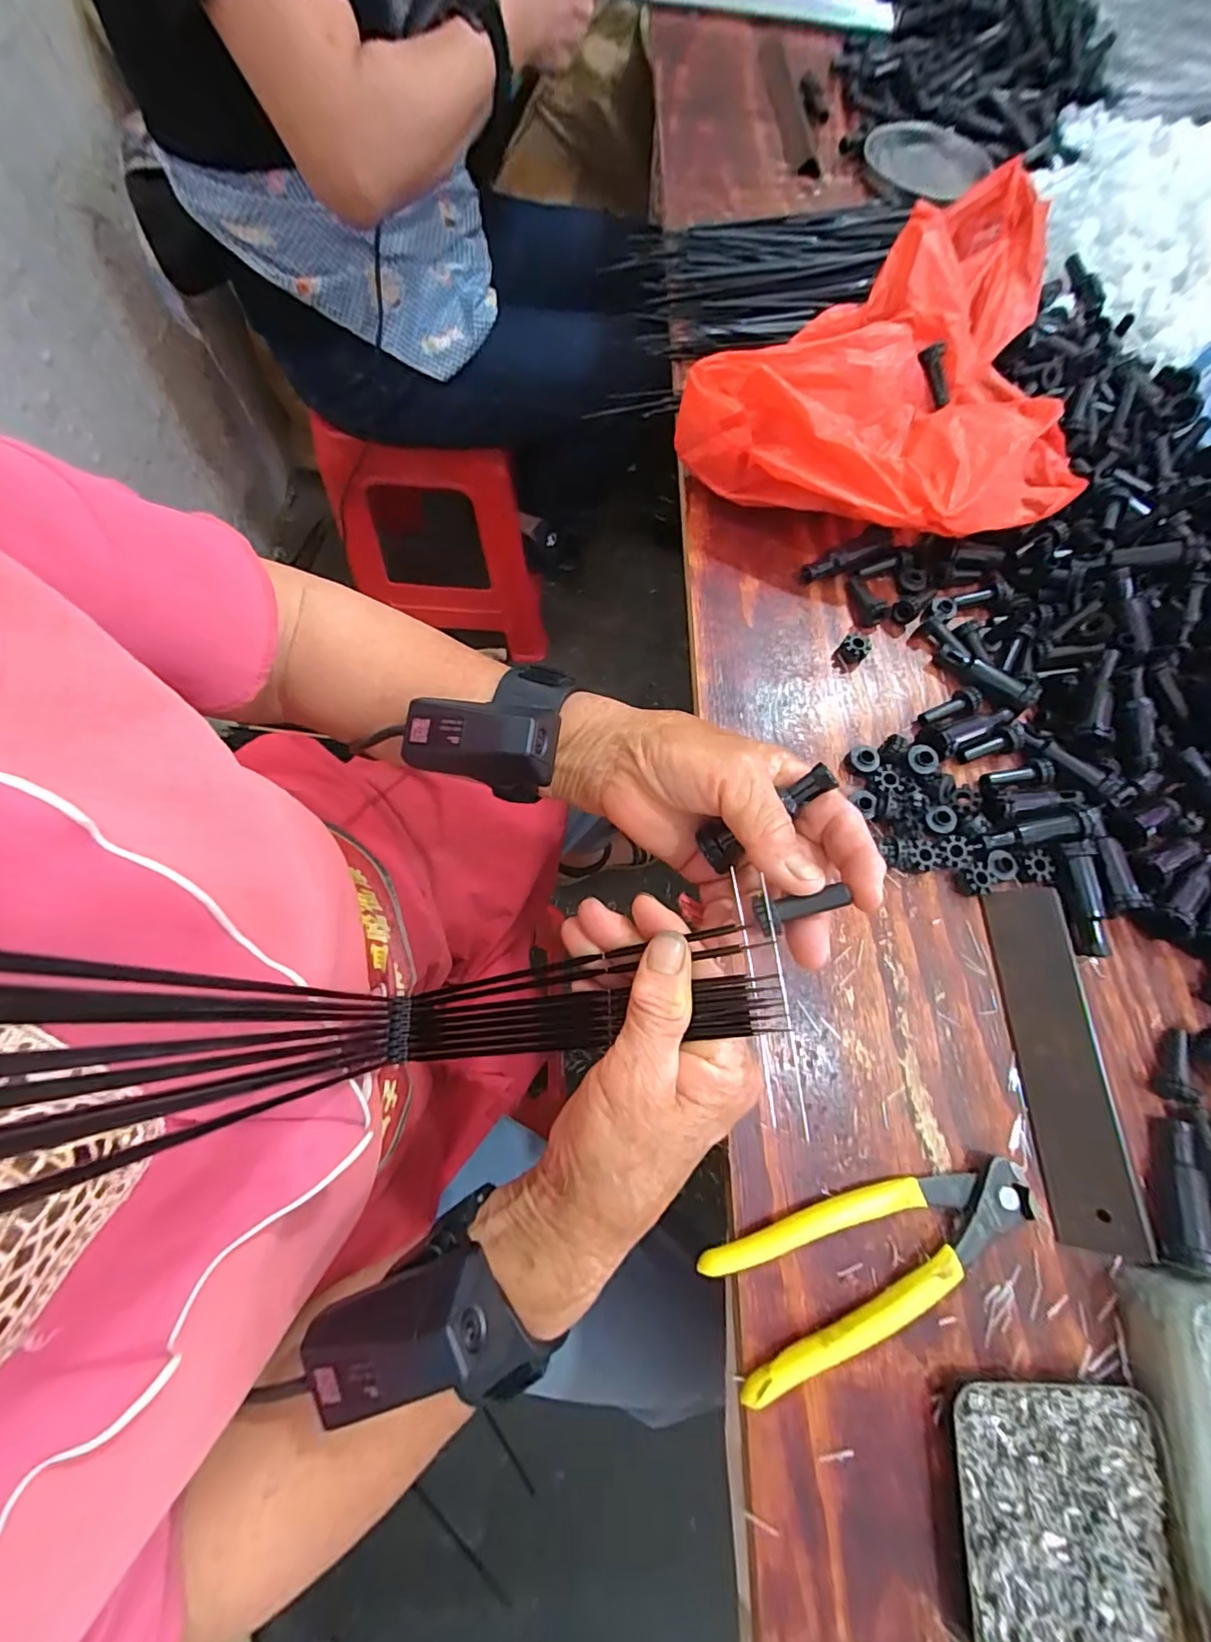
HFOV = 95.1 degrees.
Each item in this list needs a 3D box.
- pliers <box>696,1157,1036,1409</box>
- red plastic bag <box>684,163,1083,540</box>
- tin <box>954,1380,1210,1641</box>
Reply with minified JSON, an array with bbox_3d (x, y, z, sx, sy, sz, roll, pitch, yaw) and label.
[{"bbox_3d":[0.129,0.204,0.264,0.161,0.015,0.055,-20,73,-8],"label":"pliers"},{"bbox_3d":[0.224,-0.289,0.384,0.290,0.079,0.208,-34,75,-12],"label":"red plastic bag"},{"bbox_3d":[0.199,0.302,0.239,0.094,0.014,0.094,0,71,-1],"label":"tin"}]

